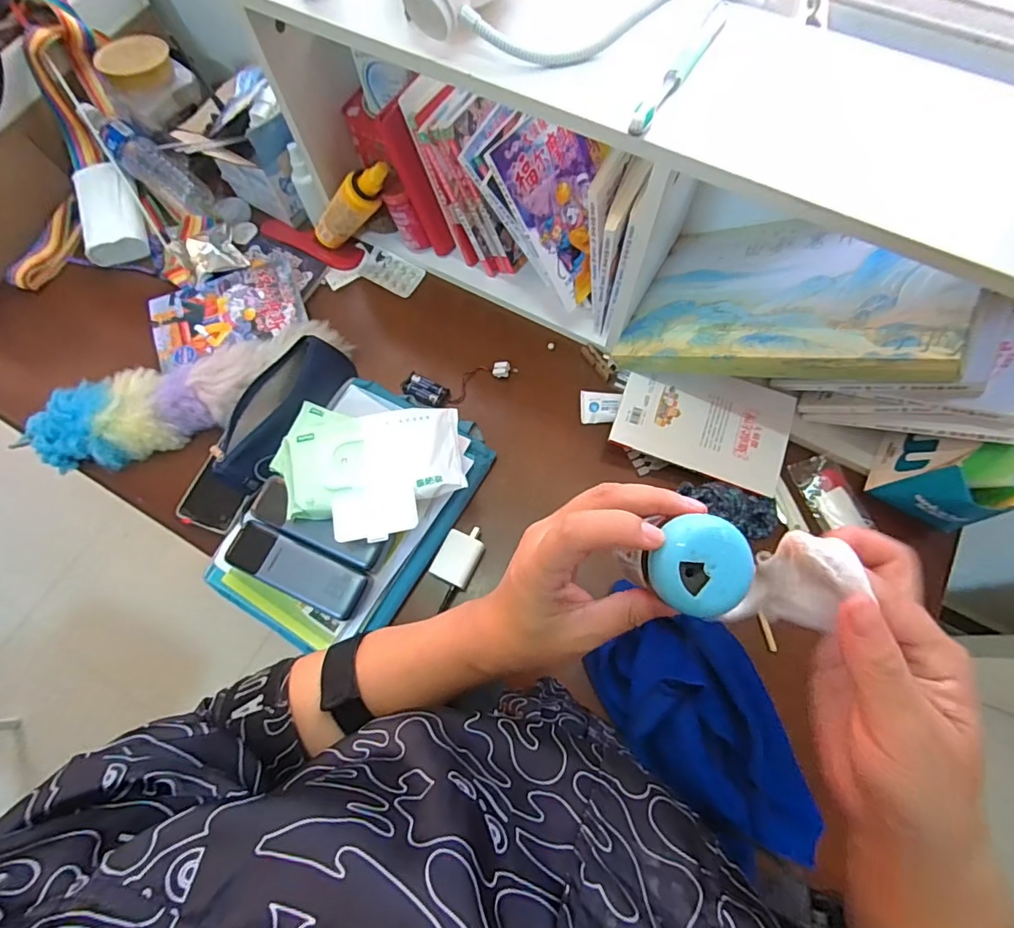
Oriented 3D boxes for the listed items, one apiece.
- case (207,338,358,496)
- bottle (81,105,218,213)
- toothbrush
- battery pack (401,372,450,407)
[{"bbox_3d":[-0.281,-0.069,0.629,0.077,0.055,0.210,29,74,11],"label":"case"},{"bbox_3d":[-0.558,-0.464,0.793,0.210,0.058,0.060,37,73,-16],"label":"bottle"},{"bbox_3d":[0.155,-0.350,0.445,0.018,0.019,0.188,28,73,11],"label":"toothbrush"},{"bbox_3d":[-0.111,-0.100,0.697,0.063,0.012,0.035,26,73,10],"label":"battery pack"}]

